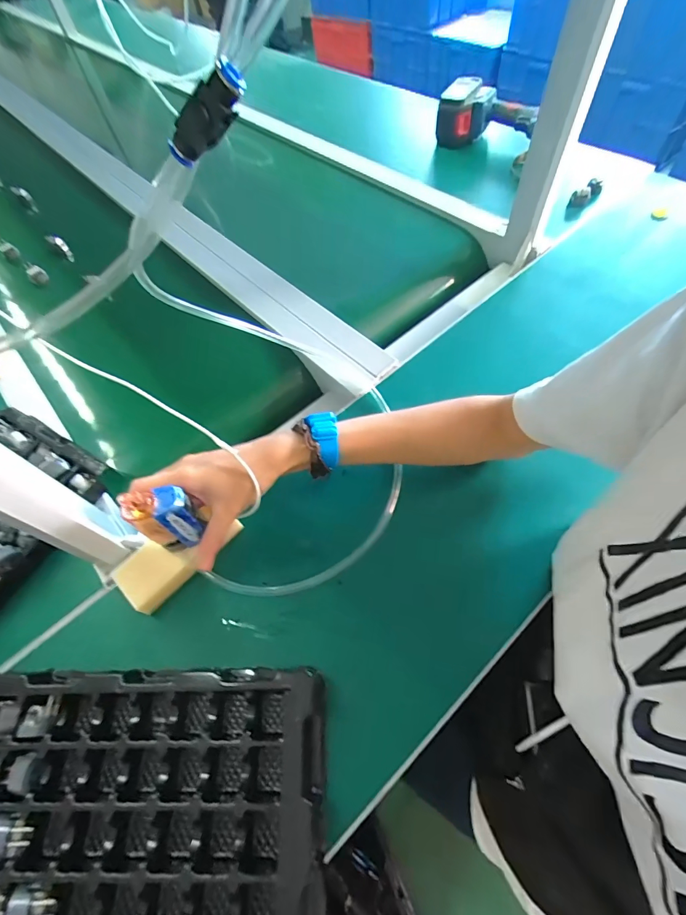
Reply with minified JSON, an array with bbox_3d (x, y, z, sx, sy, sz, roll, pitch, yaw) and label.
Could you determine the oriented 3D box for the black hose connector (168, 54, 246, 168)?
[{"bbox_3d":[-0.064,-0.164,0.192,0.049,0.018,0.016,-27,47,36],"label":"black hose connector"}]

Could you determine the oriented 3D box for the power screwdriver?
[{"bbox_3d":[0.276,-0.653,0.763,0.182,0.078,0.090,11,61,12],"label":"power screwdriver"}]

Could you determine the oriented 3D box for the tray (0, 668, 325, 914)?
[{"bbox_3d":[-0.194,0.271,0.294,0.355,0.044,0.202,-3,59,4],"label":"tray"}]

